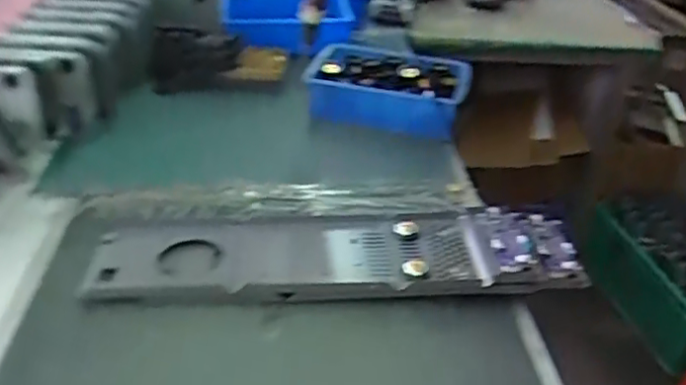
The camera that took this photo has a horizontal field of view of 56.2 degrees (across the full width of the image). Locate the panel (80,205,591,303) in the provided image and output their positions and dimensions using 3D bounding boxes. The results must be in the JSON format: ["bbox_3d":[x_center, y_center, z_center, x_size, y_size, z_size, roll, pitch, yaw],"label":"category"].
[{"bbox_3d":[-0.011,0.069,0.862,0.634,0.049,0.188,-2,28,-4],"label":"panel"}]

